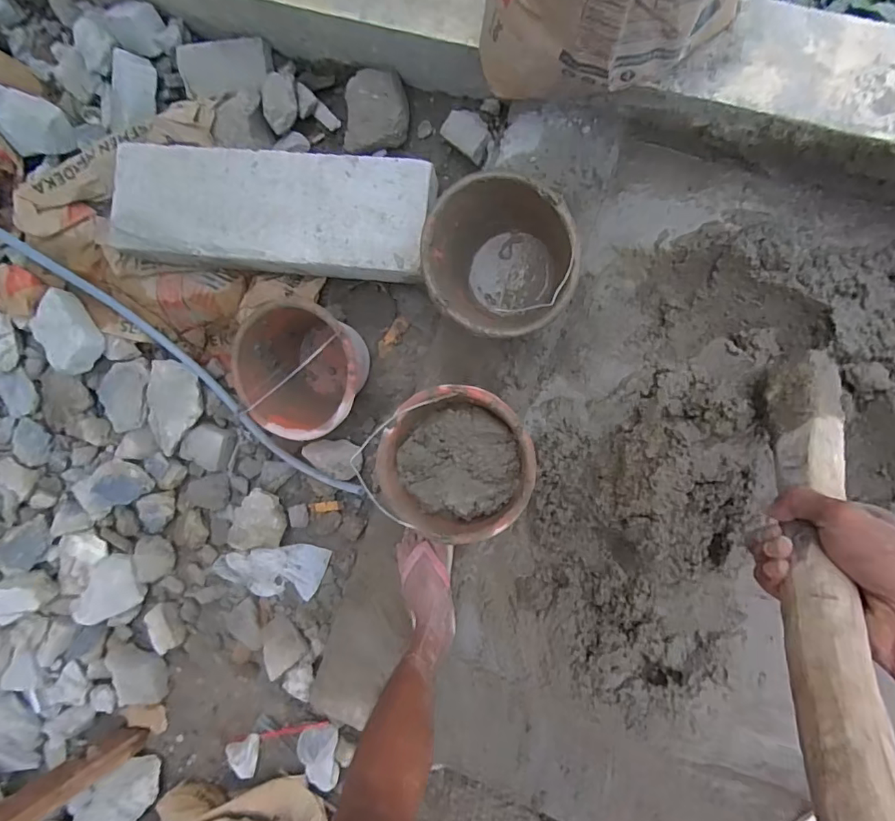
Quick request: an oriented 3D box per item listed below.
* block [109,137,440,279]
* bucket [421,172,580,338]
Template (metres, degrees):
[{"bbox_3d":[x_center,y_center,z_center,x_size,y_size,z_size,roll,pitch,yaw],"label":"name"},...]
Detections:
[{"bbox_3d":[-0.318,-0.360,0.915,0.574,0.075,0.197,5,91,9],"label":"block"},{"bbox_3d":[0.082,-0.223,0.817,0.225,0.179,0.218,0,91,9],"label":"bucket"}]

